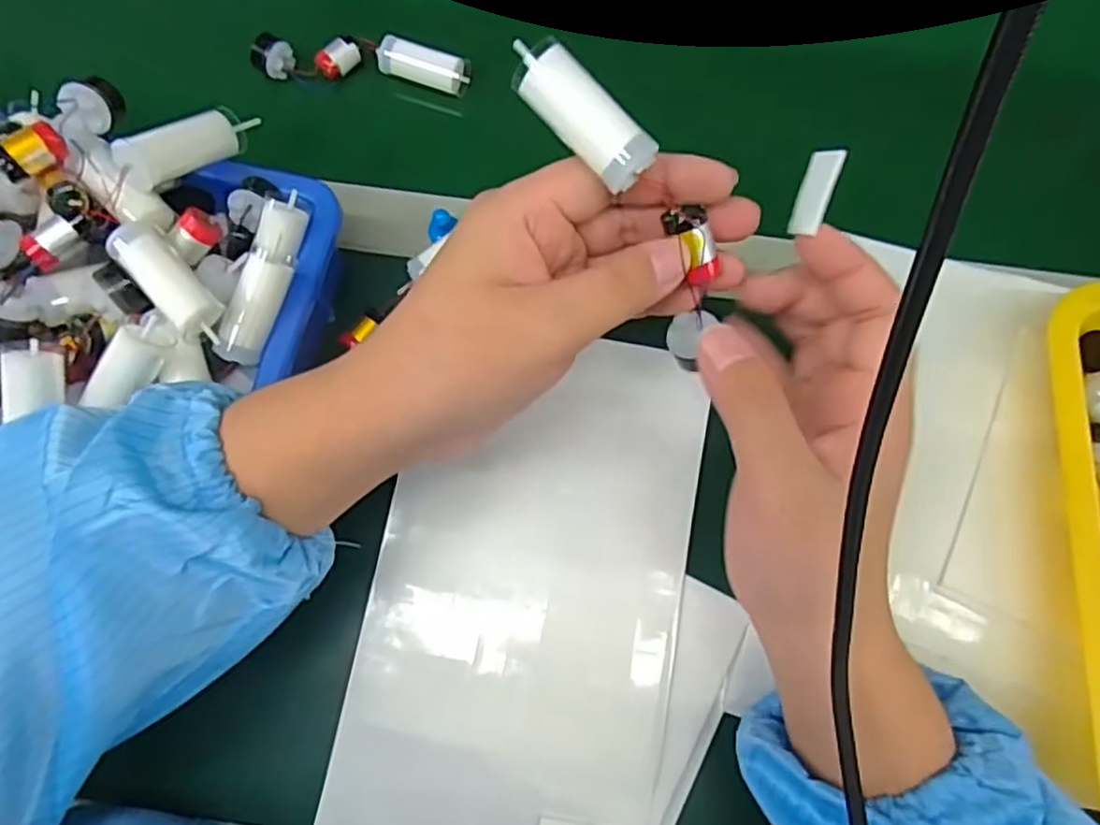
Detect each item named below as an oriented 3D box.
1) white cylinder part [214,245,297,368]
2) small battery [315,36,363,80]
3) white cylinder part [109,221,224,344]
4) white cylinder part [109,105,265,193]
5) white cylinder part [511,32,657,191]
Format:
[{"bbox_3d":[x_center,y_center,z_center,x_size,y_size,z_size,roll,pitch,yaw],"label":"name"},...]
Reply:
[{"bbox_3d":[-0.131,-0.047,0.314,0.018,0.015,0.053,23,94,5],"label":"white cylinder part"},{"bbox_3d":[-0.127,-0.213,0.422,0.027,0.017,0.010,-42,80,-9],"label":"small battery"},{"bbox_3d":[-0.159,-0.054,0.296,0.019,0.019,0.056,-40,101,-9],"label":"white cylinder part"},{"bbox_3d":[-0.157,-0.118,0.309,0.016,0.017,0.064,46,58,10],"label":"white cylinder part"},{"bbox_3d":[0.010,-0.099,0.231,0.054,0.013,0.018,44,80,-3],"label":"white cylinder part"}]

